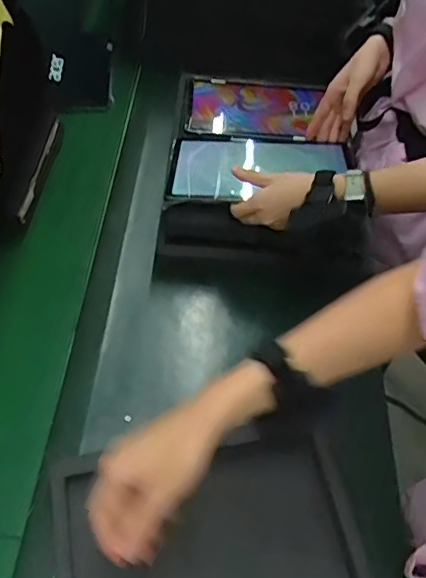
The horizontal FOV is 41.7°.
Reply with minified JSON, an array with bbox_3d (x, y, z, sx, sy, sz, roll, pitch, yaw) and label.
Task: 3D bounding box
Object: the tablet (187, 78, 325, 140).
[{"bbox_3d":[0.067,-0.300,0.923,0.215,0.017,0.182,4,48,5],"label":"tablet"}]

